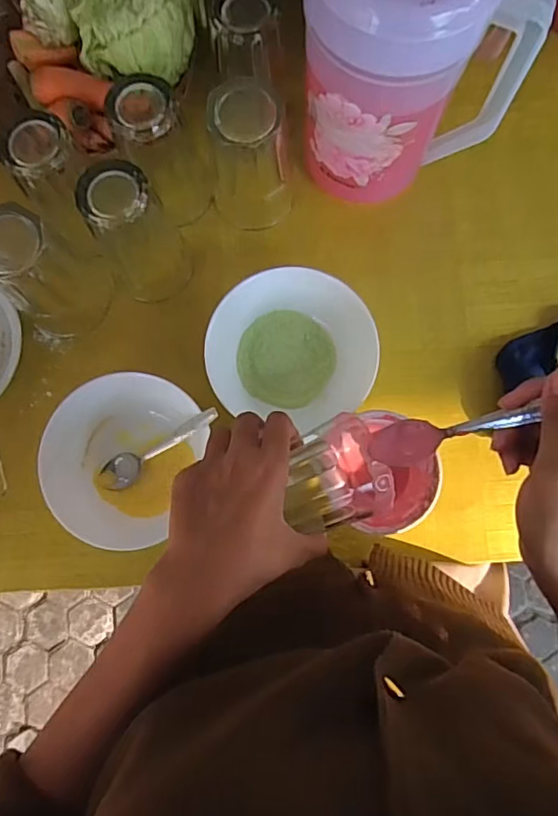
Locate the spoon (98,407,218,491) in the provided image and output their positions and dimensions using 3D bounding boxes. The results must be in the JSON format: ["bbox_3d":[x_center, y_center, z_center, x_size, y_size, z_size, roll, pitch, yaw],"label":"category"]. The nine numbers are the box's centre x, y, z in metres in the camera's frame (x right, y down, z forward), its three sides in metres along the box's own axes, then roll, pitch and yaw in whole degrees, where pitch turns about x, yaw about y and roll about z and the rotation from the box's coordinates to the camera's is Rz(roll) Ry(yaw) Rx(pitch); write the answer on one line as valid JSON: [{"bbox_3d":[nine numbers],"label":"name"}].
[{"bbox_3d":[-0.106,0.037,0.481,0.133,0.020,0.030,-29,82,22],"label":"spoon"}]

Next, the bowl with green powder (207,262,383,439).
[{"bbox_3d":[0.014,-0.051,0.492,0.141,0.066,0.121,18,83,4],"label":"bowl with green powder"}]

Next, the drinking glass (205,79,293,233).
[{"bbox_3d":[-0.028,-0.219,0.492,0.068,0.117,0.068,0,82,1],"label":"drinking glass"}]

